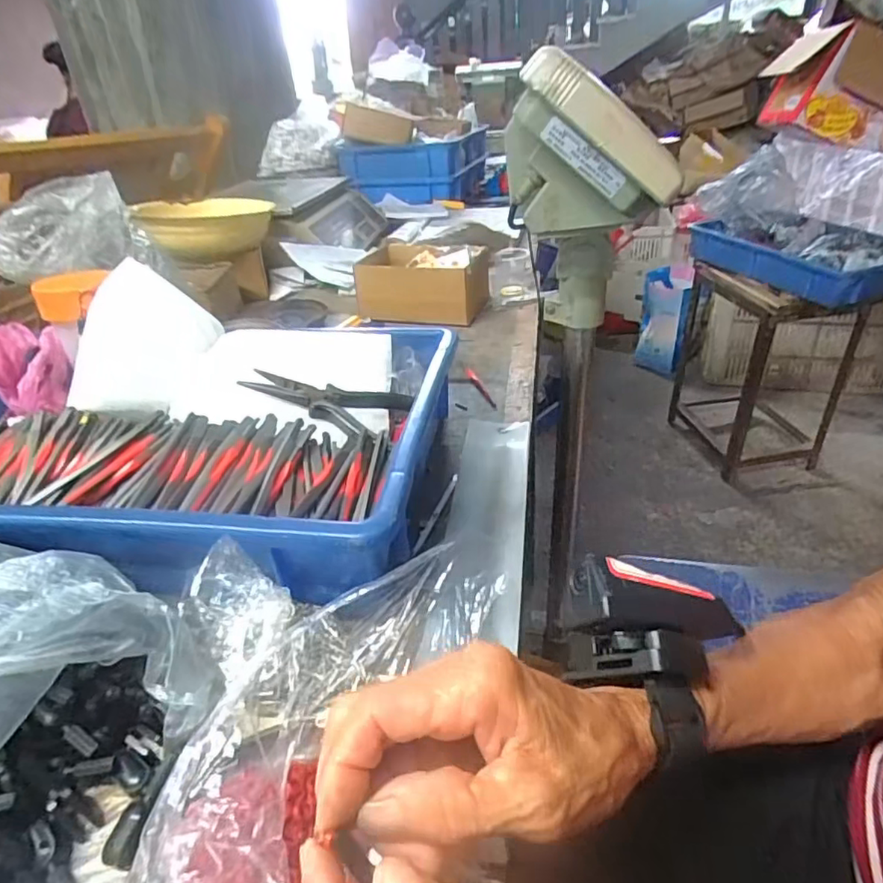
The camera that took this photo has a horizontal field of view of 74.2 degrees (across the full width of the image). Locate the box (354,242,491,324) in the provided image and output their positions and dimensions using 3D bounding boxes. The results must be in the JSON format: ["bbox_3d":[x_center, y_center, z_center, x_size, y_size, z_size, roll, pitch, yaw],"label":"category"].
[{"bbox_3d":[-0.023,-0.201,0.750,0.147,0.073,0.120,7,33,18],"label":"box"}]

